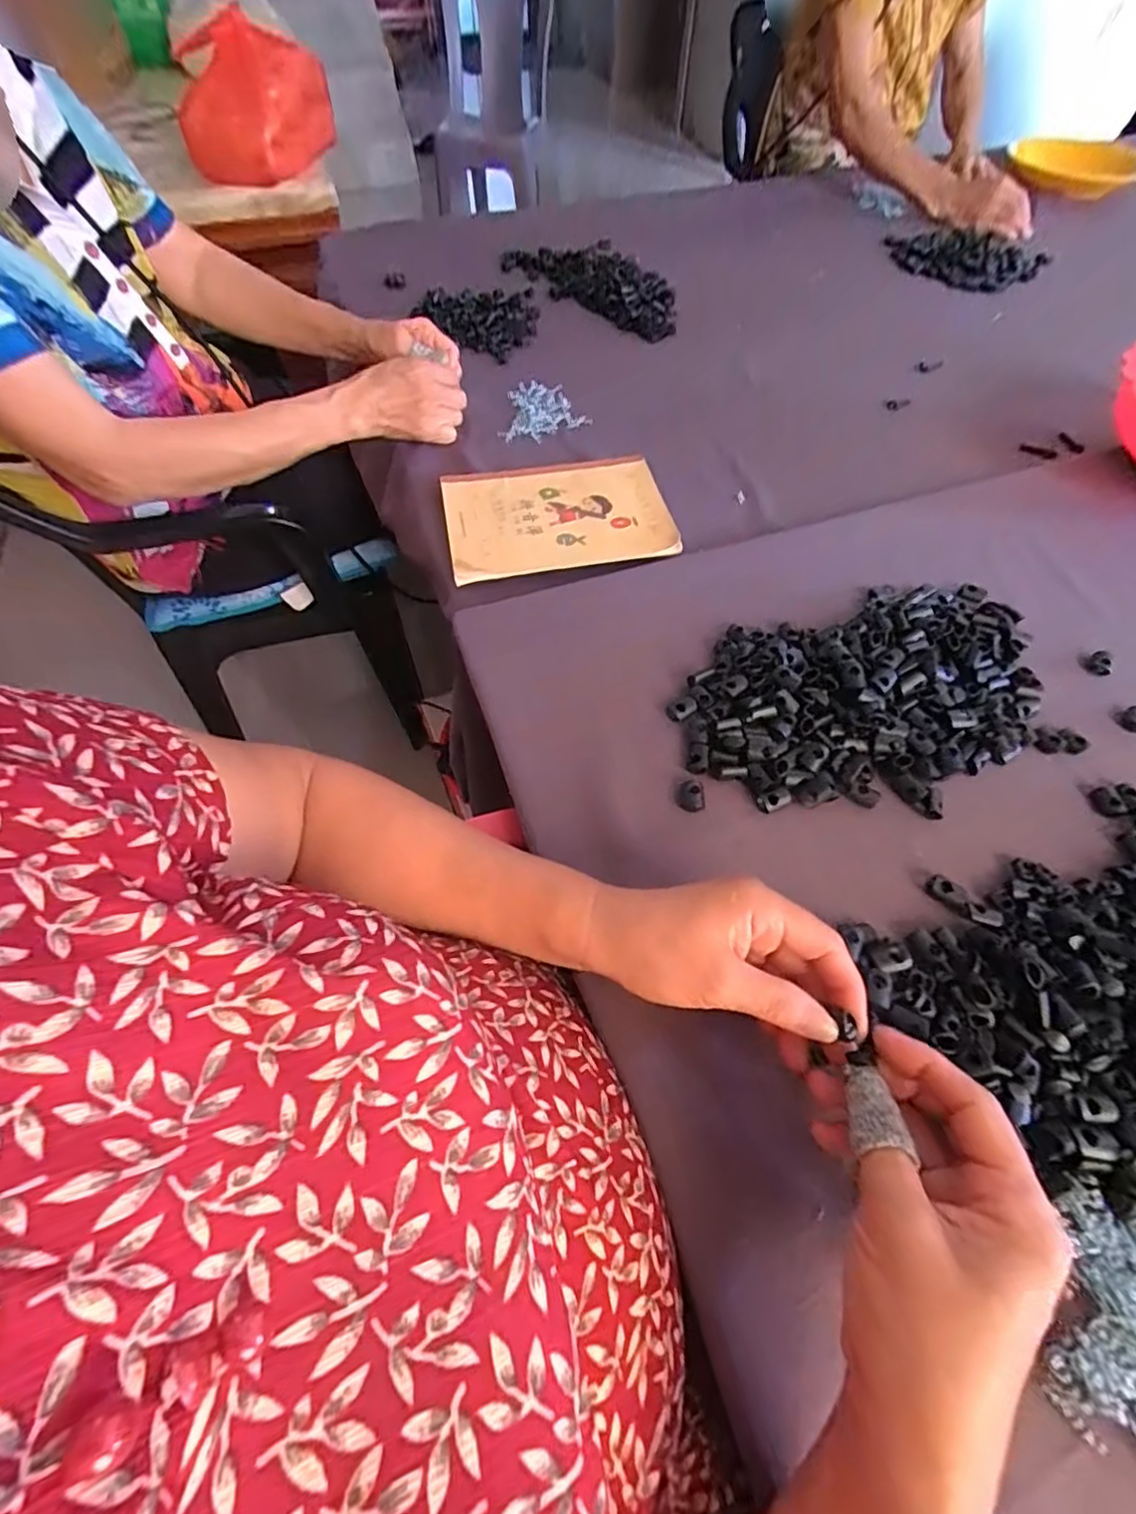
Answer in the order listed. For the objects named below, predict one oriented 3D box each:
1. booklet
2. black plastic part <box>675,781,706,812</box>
[{"bbox_3d":[-0.013,-0.236,0.548,0.204,0.012,0.151,-9,61,-5],"label":"booklet"},{"bbox_3d":[0.083,0.026,0.384,0.019,0.009,0.021,-1,58,-2],"label":"black plastic part"}]

